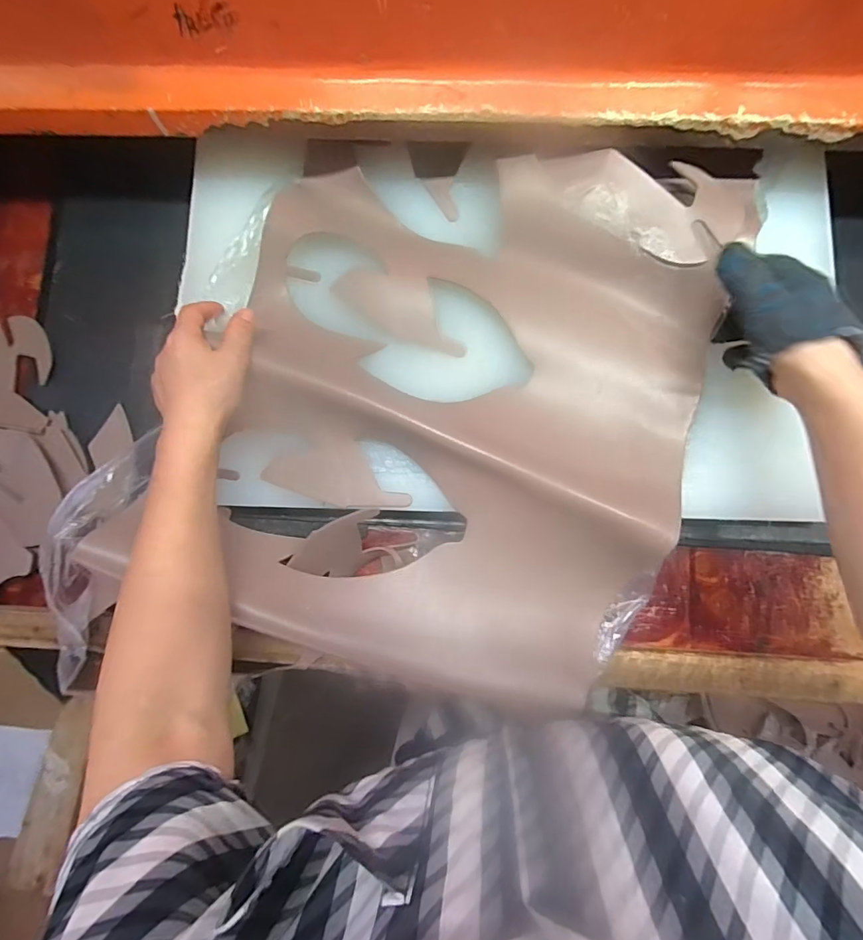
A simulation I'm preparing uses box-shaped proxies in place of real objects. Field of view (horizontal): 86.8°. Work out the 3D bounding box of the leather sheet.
[{"bbox_3d":[-0.011,-0.054,0.397,0.468,0.069,0.463,12,86,3],"label":"leather sheet"}]

